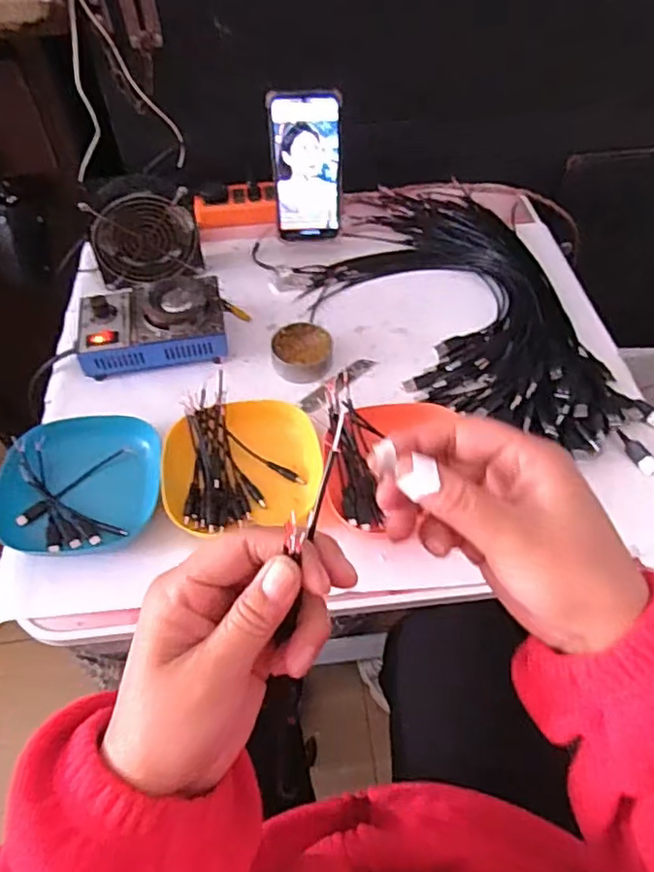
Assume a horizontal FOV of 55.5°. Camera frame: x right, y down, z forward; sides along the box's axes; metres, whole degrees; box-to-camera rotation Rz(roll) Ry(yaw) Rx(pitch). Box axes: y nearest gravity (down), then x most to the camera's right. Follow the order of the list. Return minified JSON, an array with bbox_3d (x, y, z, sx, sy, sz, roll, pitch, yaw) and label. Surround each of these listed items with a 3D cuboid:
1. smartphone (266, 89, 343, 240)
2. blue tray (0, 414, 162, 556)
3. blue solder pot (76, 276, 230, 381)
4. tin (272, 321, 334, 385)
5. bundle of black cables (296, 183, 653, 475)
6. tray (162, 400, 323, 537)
[{"bbox_3d":[-0.022,-0.303,0.711,0.077,0.161,0.010,-2,41,-3],"label":"smartphone"},{"bbox_3d":[-0.222,0.039,0.562,0.135,0.027,0.138,0,54,1],"label":"blue tray"},{"bbox_3d":[-0.186,-0.123,0.659,0.151,0.053,0.099,-7,54,-4],"label":"blue solder pot"},{"bbox_3d":[-0.025,-0.087,0.655,0.062,0.021,0.068,-1,54,1],"label":"tin"},{"bbox_3d":[0.137,-0.141,0.691,0.277,0.042,0.480,-12,55,-8],"label":"bundle of black cables"},{"bbox_3d":[-0.076,0.026,0.573,0.139,0.031,0.132,-6,54,-3],"label":"tray"}]

